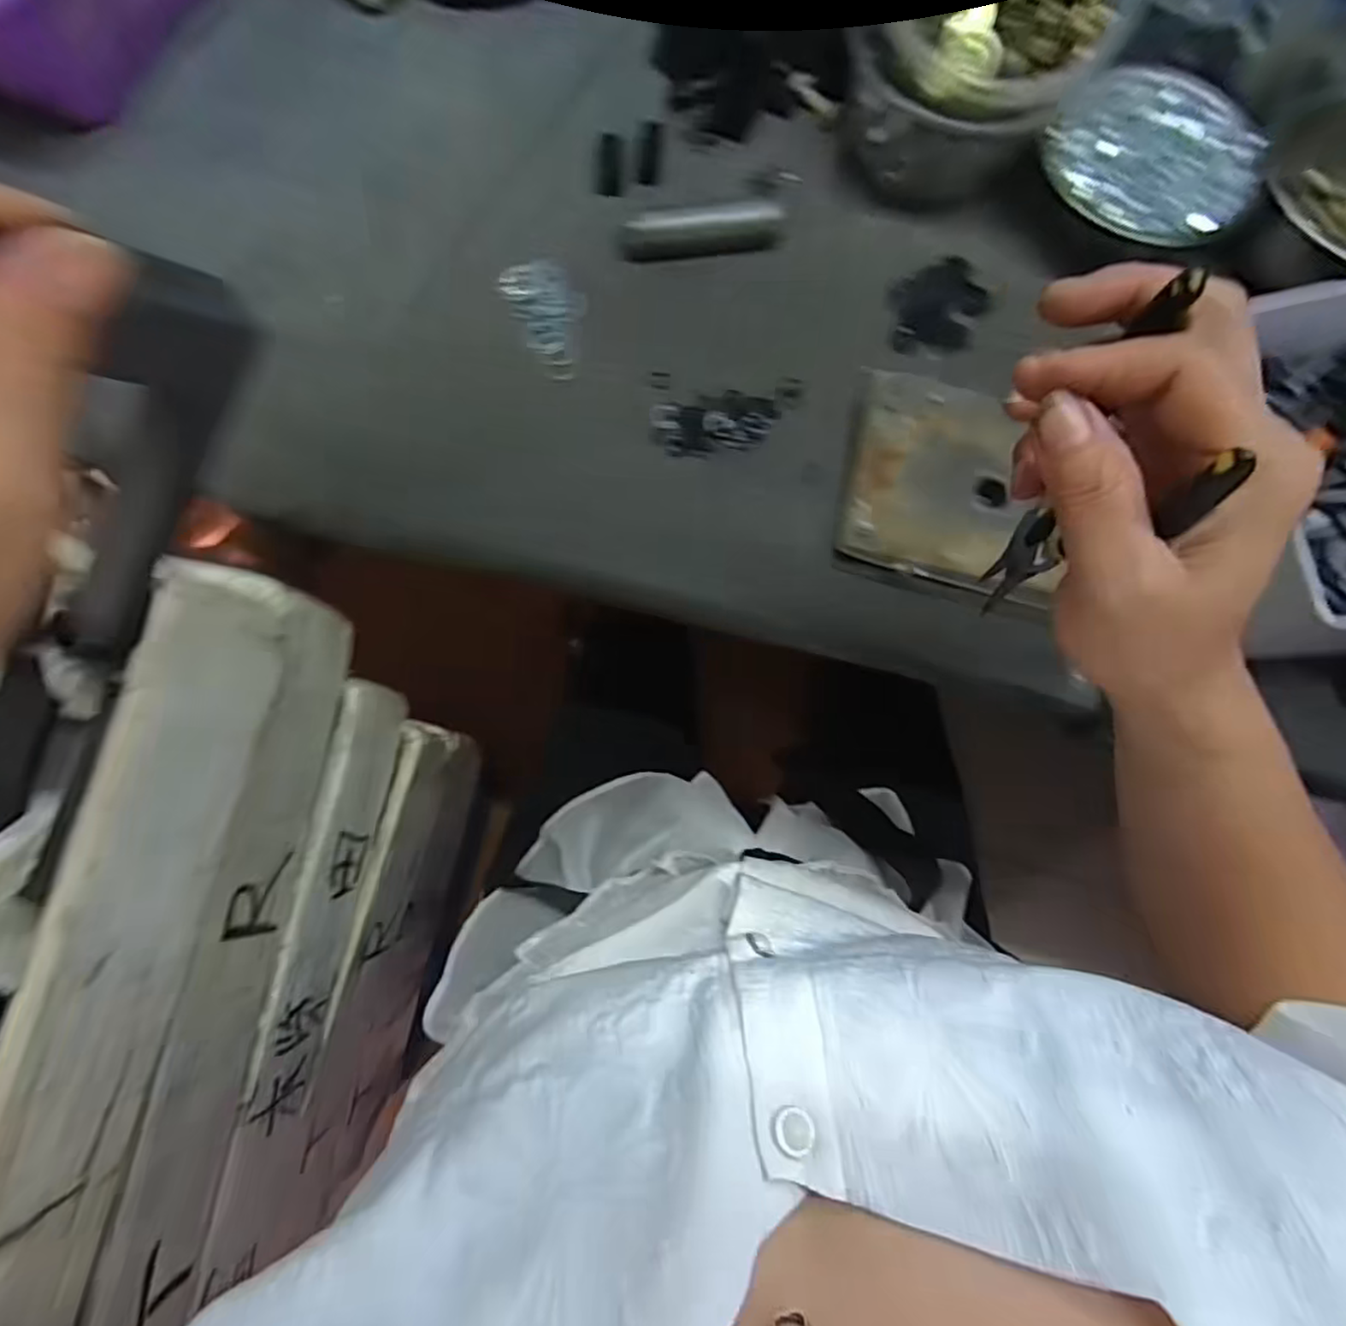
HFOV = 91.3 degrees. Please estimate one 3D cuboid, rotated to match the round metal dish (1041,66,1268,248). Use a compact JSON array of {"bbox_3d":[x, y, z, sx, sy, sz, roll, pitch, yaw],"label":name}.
[{"bbox_3d":[0.288,-0.301,0.391,0.114,0.013,0.110,0,79,-1],"label":"round metal dish"}]

